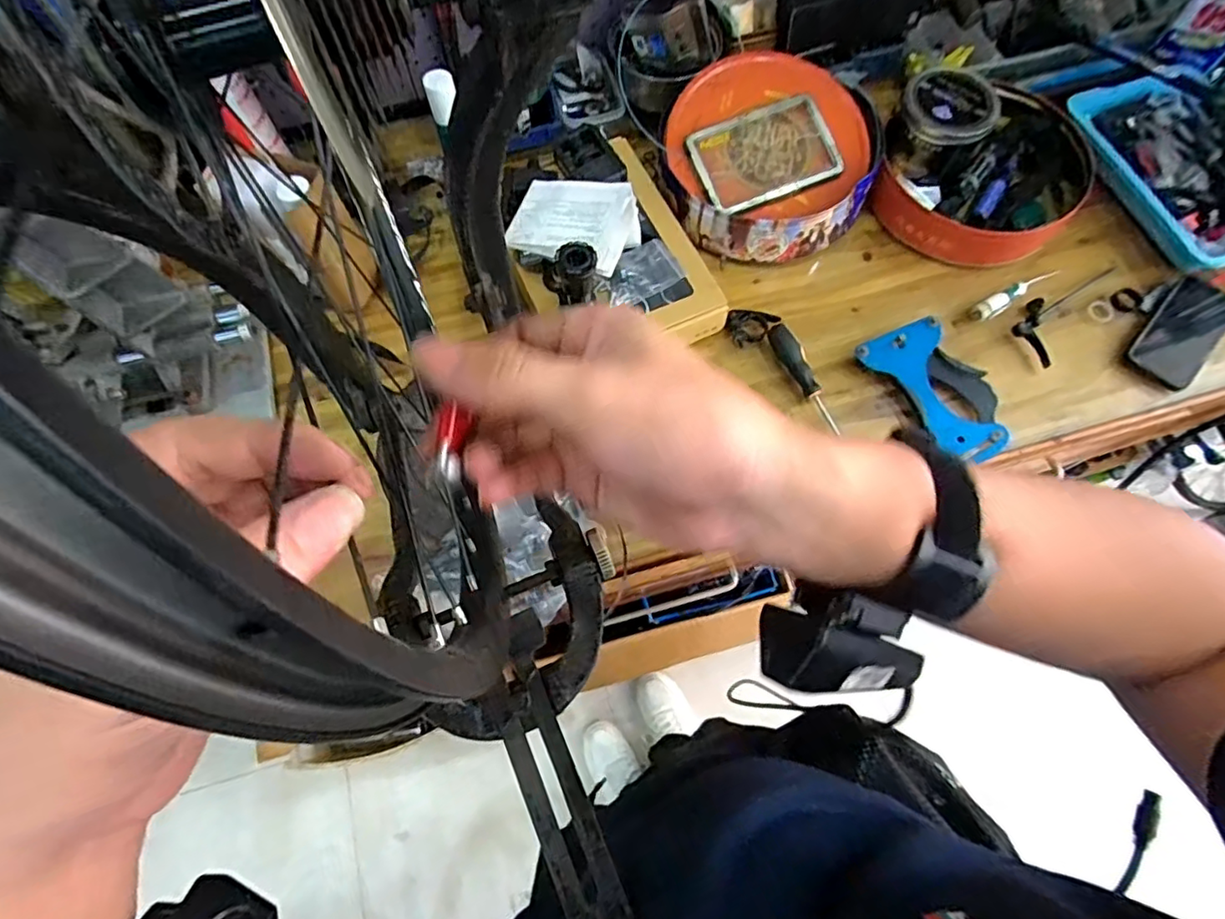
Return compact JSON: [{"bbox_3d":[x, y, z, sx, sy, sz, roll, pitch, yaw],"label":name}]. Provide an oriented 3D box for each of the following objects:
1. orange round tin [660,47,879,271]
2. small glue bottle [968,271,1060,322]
[{"bbox_3d":[0.209,-0.405,0.785,0.266,0.120,0.247,0,69,0],"label":"orange round tin"},{"bbox_3d":[0.521,-0.218,0.771,0.125,0.029,0.028,-34,72,-12],"label":"small glue bottle"}]

